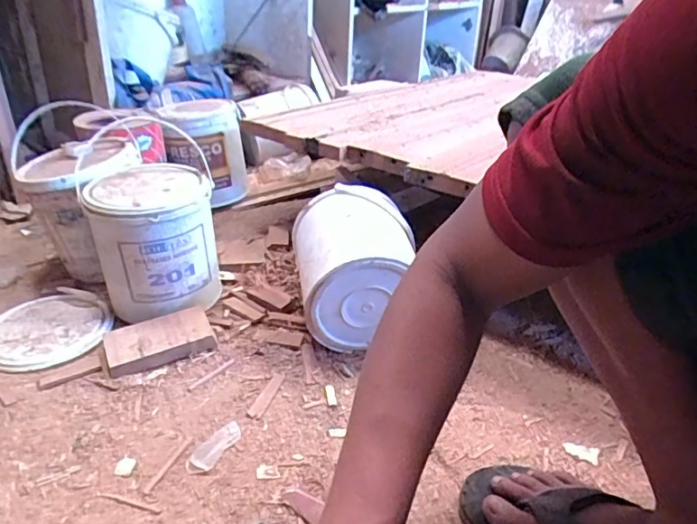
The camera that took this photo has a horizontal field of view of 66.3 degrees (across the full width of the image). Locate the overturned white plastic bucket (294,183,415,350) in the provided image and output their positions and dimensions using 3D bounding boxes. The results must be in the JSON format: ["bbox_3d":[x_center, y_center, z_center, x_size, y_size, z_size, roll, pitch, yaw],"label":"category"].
[{"bbox_3d":[0.013,0.013,0.785,0.169,0.183,0.184,-3,30,-9],"label":"overturned white plastic bucket"}]

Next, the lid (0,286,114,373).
[{"bbox_3d":[-0.447,0.097,0.790,0.167,0.020,0.175,0,30,0],"label":"lid"}]

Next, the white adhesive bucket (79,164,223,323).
[{"bbox_3d":[-0.291,-0.025,0.815,0.168,0.202,0.162,-12,32,-20],"label":"white adhesive bucket"}]

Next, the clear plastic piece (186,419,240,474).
[{"bbox_3d":[-0.155,0.213,0.617,0.032,0.007,0.079,15,33,25],"label":"clear plastic piece"}]

